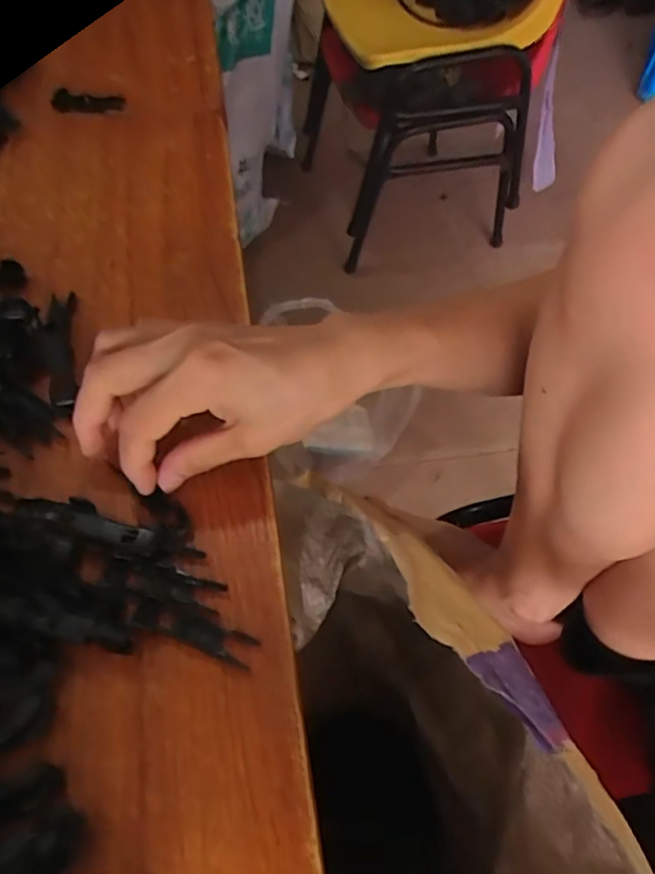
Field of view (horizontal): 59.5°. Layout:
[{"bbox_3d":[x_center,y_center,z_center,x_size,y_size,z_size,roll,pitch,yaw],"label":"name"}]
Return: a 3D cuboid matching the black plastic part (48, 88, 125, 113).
[{"bbox_3d":[-0.190,-0.267,0.455,0.053,0.016,0.013,-12,59,-9],"label":"black plastic part"}]

